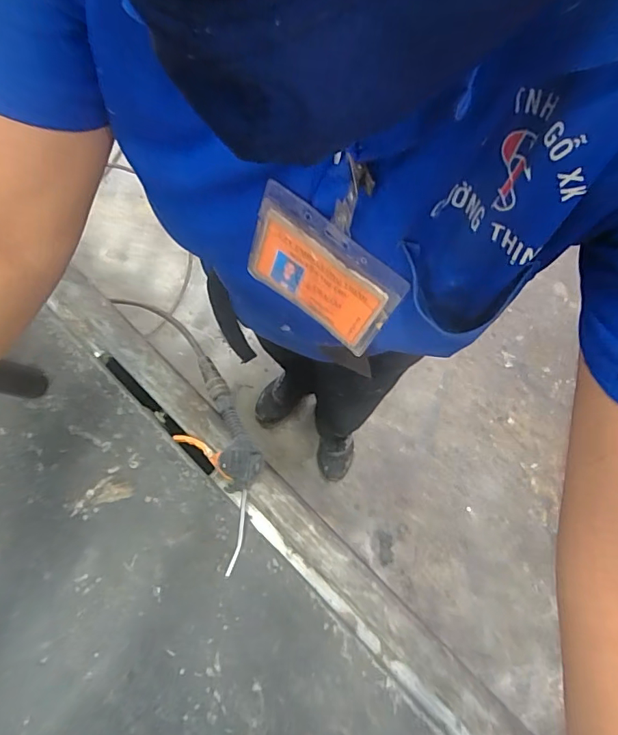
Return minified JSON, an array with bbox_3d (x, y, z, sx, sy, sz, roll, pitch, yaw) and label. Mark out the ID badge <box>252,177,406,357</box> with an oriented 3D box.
[{"bbox_3d":[0.006,-0.058,0.296,0.100,0.083,0.004,37,60,5],"label":"ID badge"}]

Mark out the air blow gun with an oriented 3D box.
[{"bbox_3d":[-0.112,0.114,0.605,0.099,0.049,0.273,-18,58,-6],"label":"air blow gun"}]

